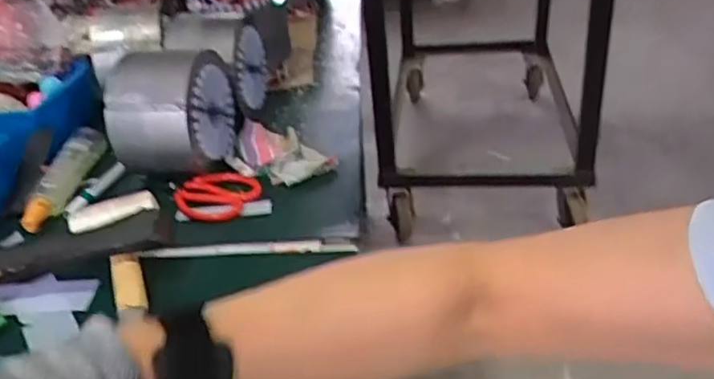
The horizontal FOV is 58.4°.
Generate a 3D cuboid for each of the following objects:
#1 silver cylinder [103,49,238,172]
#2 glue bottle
[{"bbox_3d":[-0.228,-0.100,0.806,0.120,0.153,0.140,3,33,13],"label":"silver cylinder"},{"bbox_3d":[-0.368,-0.020,0.806,0.042,0.049,0.215,-4,32,2],"label":"glue bottle"}]

